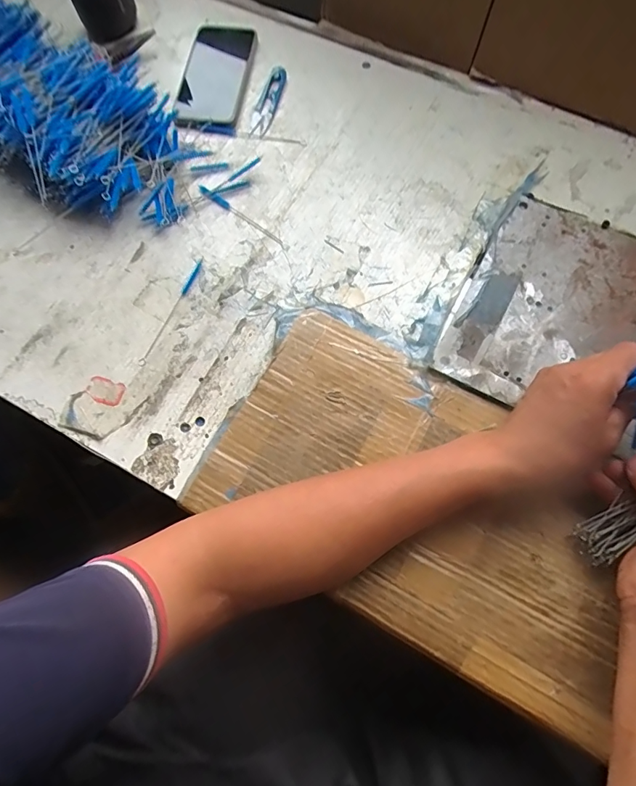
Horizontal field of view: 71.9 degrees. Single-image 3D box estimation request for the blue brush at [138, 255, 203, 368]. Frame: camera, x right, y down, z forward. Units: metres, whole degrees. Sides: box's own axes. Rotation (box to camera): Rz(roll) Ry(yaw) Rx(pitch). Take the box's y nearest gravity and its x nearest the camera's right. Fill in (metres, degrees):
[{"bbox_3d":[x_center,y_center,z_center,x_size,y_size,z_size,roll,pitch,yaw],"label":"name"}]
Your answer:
[{"bbox_3d":[-0.145,-0.083,0.439,0.008,0.004,0.129,21,72,9],"label":"blue brush"}]

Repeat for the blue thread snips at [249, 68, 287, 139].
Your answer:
[{"bbox_3d":[-0.060,-0.352,0.528,0.025,0.006,0.106,13,71,6],"label":"blue thread snips"}]

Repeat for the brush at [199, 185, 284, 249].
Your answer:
[{"bbox_3d":[-0.084,-0.193,0.477,0.121,0.004,0.010,37,75,14],"label":"brush"}]

